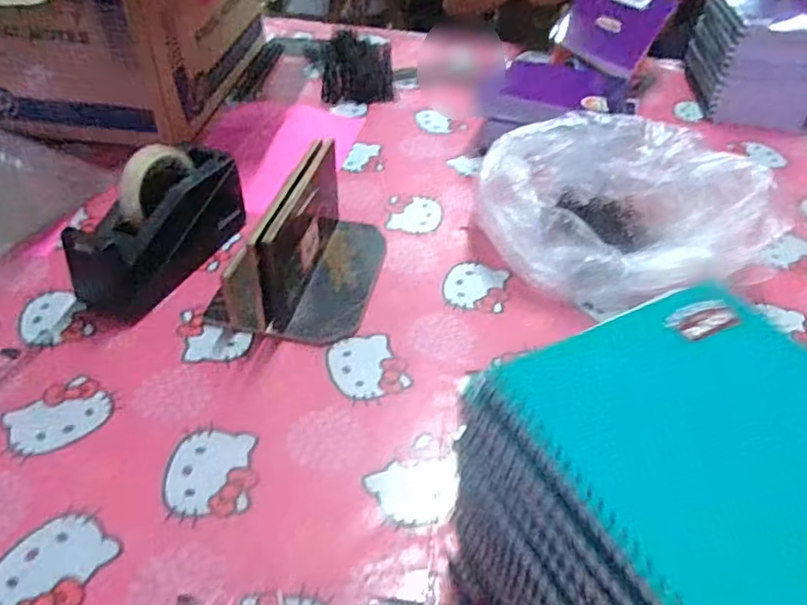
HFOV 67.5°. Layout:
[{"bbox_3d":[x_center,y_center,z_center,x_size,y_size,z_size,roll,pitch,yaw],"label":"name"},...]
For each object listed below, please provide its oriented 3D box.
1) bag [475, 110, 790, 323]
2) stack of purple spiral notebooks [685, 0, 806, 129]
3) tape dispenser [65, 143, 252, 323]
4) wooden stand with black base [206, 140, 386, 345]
[{"bbox_3d":[0.234,-0.103,0.687,0.250,0.115,0.264,-22,49,-23],"label":"bag"},{"bbox_3d":[0.561,-0.391,0.963,0.176,0.183,0.167,12,44,8],"label":"stack of purple spiral notebooks"},{"bbox_3d":[-0.255,-0.087,0.642,0.065,0.117,0.197,22,48,20],"label":"tape dispenser"},{"bbox_3d":[-0.096,-0.072,0.632,0.143,0.120,0.204,15,45,13],"label":"wooden stand with black base"}]

